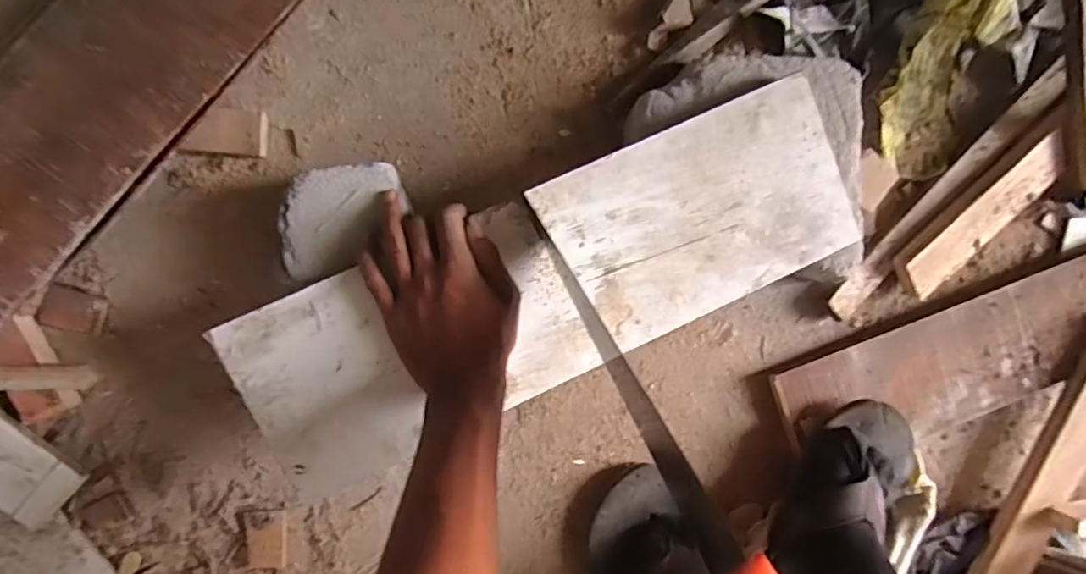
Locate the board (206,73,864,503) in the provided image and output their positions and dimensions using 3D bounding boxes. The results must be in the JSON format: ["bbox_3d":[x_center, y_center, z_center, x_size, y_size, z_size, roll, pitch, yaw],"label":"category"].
[{"bbox_3d":[0.013,-0.002,0.431,0.491,0.010,0.147,-24,98,-5],"label":"board"}]

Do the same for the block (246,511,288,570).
[{"bbox_3d":[-0.244,0.224,0.491,0.032,0.009,0.051,0,95,-8],"label":"block"}]

